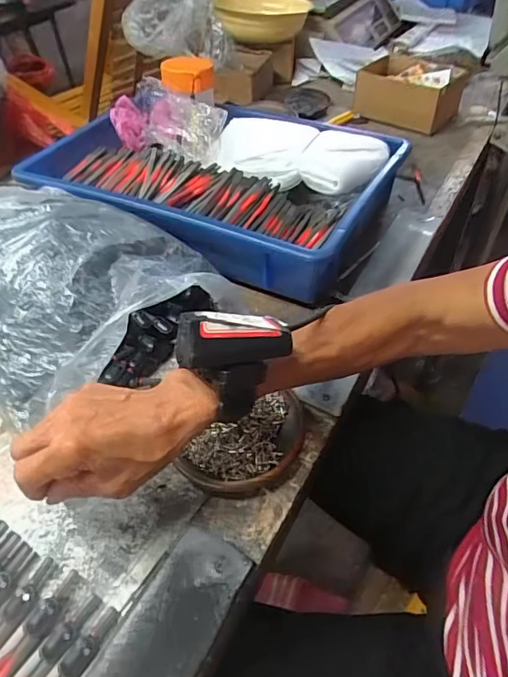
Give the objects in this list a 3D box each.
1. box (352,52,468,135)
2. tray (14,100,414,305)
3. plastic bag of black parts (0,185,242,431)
[{"bbox_3d":[0.256,-0.403,0.792,0.157,0.064,0.126,33,56,28],"label":"box"},{"bbox_3d":[-0.054,-0.206,0.615,0.423,0.072,0.265,21,52,21],"label":"tray"},{"bbox_3d":[-0.188,-0.069,0.489,0.238,0.090,0.302,-31,53,-24],"label":"plastic bag of black parts"}]

